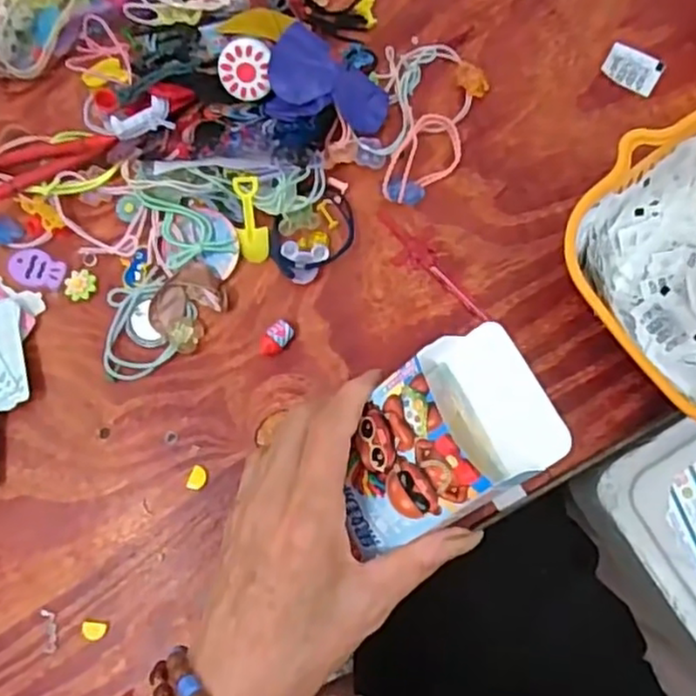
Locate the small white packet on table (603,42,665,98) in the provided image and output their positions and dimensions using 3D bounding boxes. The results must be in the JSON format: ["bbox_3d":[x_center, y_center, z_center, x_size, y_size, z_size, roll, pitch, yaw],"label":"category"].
[{"bbox_3d":[0.168,-0.165,0.404,0.032,0.004,0.025,28,82,9],"label":"small white packet on table"}]

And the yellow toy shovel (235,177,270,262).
[{"bbox_3d":[-0.054,-0.072,0.387,0.017,0.006,0.048,-6,103,0],"label":"yellow toy shovel"}]

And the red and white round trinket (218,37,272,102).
[{"bbox_3d":[-0.058,-0.155,0.383,0.030,0.006,0.032,5,119,9],"label":"red and white round trinket"}]

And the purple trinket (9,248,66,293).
[{"bbox_3d":[-0.184,-0.047,0.405,0.034,0.004,0.022,13,80,7],"label":"purple trinket"}]

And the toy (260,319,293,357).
[{"bbox_3d":[-0.040,-0.005,0.381,0.012,0.012,0.021,39,84,11],"label":"toy"}]

